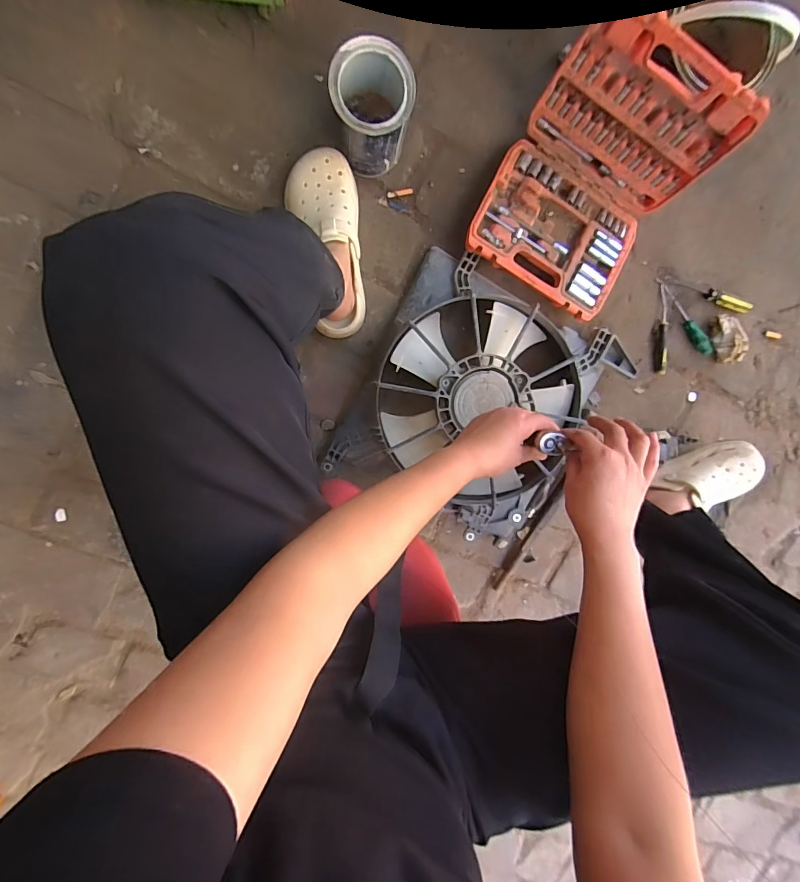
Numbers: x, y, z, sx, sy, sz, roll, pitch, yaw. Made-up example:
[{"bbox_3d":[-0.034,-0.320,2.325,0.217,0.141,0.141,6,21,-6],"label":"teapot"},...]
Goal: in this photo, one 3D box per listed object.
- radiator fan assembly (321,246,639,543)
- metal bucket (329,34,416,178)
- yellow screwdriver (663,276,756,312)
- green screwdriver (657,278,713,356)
[{"bbox_3d":[0.133,-0.054,0.694,0.374,0.083,0.397,27,93,-9],"label":"radiator fan assembly"},{"bbox_3d":[-0.040,-0.450,0.587,0.102,0.130,0.108,-1,97,-7],"label":"metal bucket"},{"bbox_3d":[0.544,-0.257,0.751,0.168,0.028,0.020,16,95,-8],"label":"yellow screwdriver"},{"bbox_3d":[0.507,-0.221,0.754,0.025,0.020,0.164,-36,99,-1],"label":"green screwdriver"}]

